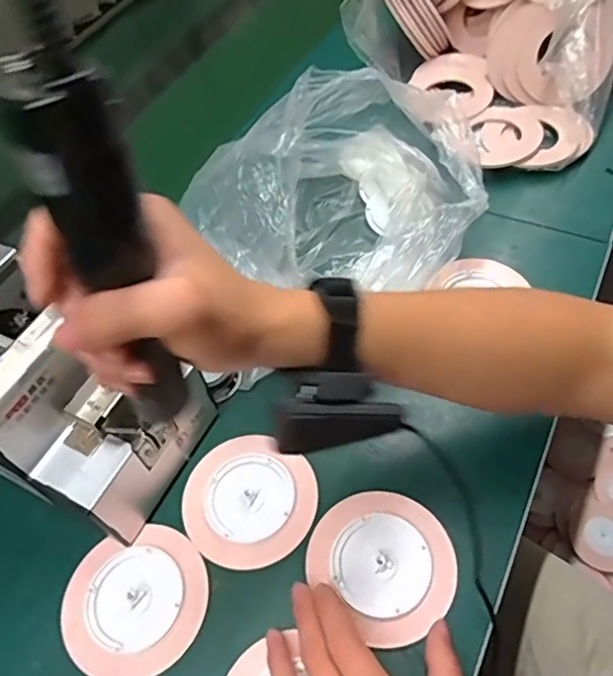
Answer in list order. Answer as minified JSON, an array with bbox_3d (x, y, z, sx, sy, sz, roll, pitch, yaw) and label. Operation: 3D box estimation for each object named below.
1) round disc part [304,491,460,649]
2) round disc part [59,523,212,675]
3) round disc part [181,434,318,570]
[{"bbox_3d":[0.055,0.154,0.404,0.088,0.008,0.098,-41,64,-21],"label":"round disc part"},{"bbox_3d":[-0.121,0.188,0.410,0.102,0.011,0.094,-4,54,5],"label":"round disc part"},{"bbox_3d":[-0.045,0.123,0.440,0.099,0.012,0.094,-4,54,5],"label":"round disc part"}]

